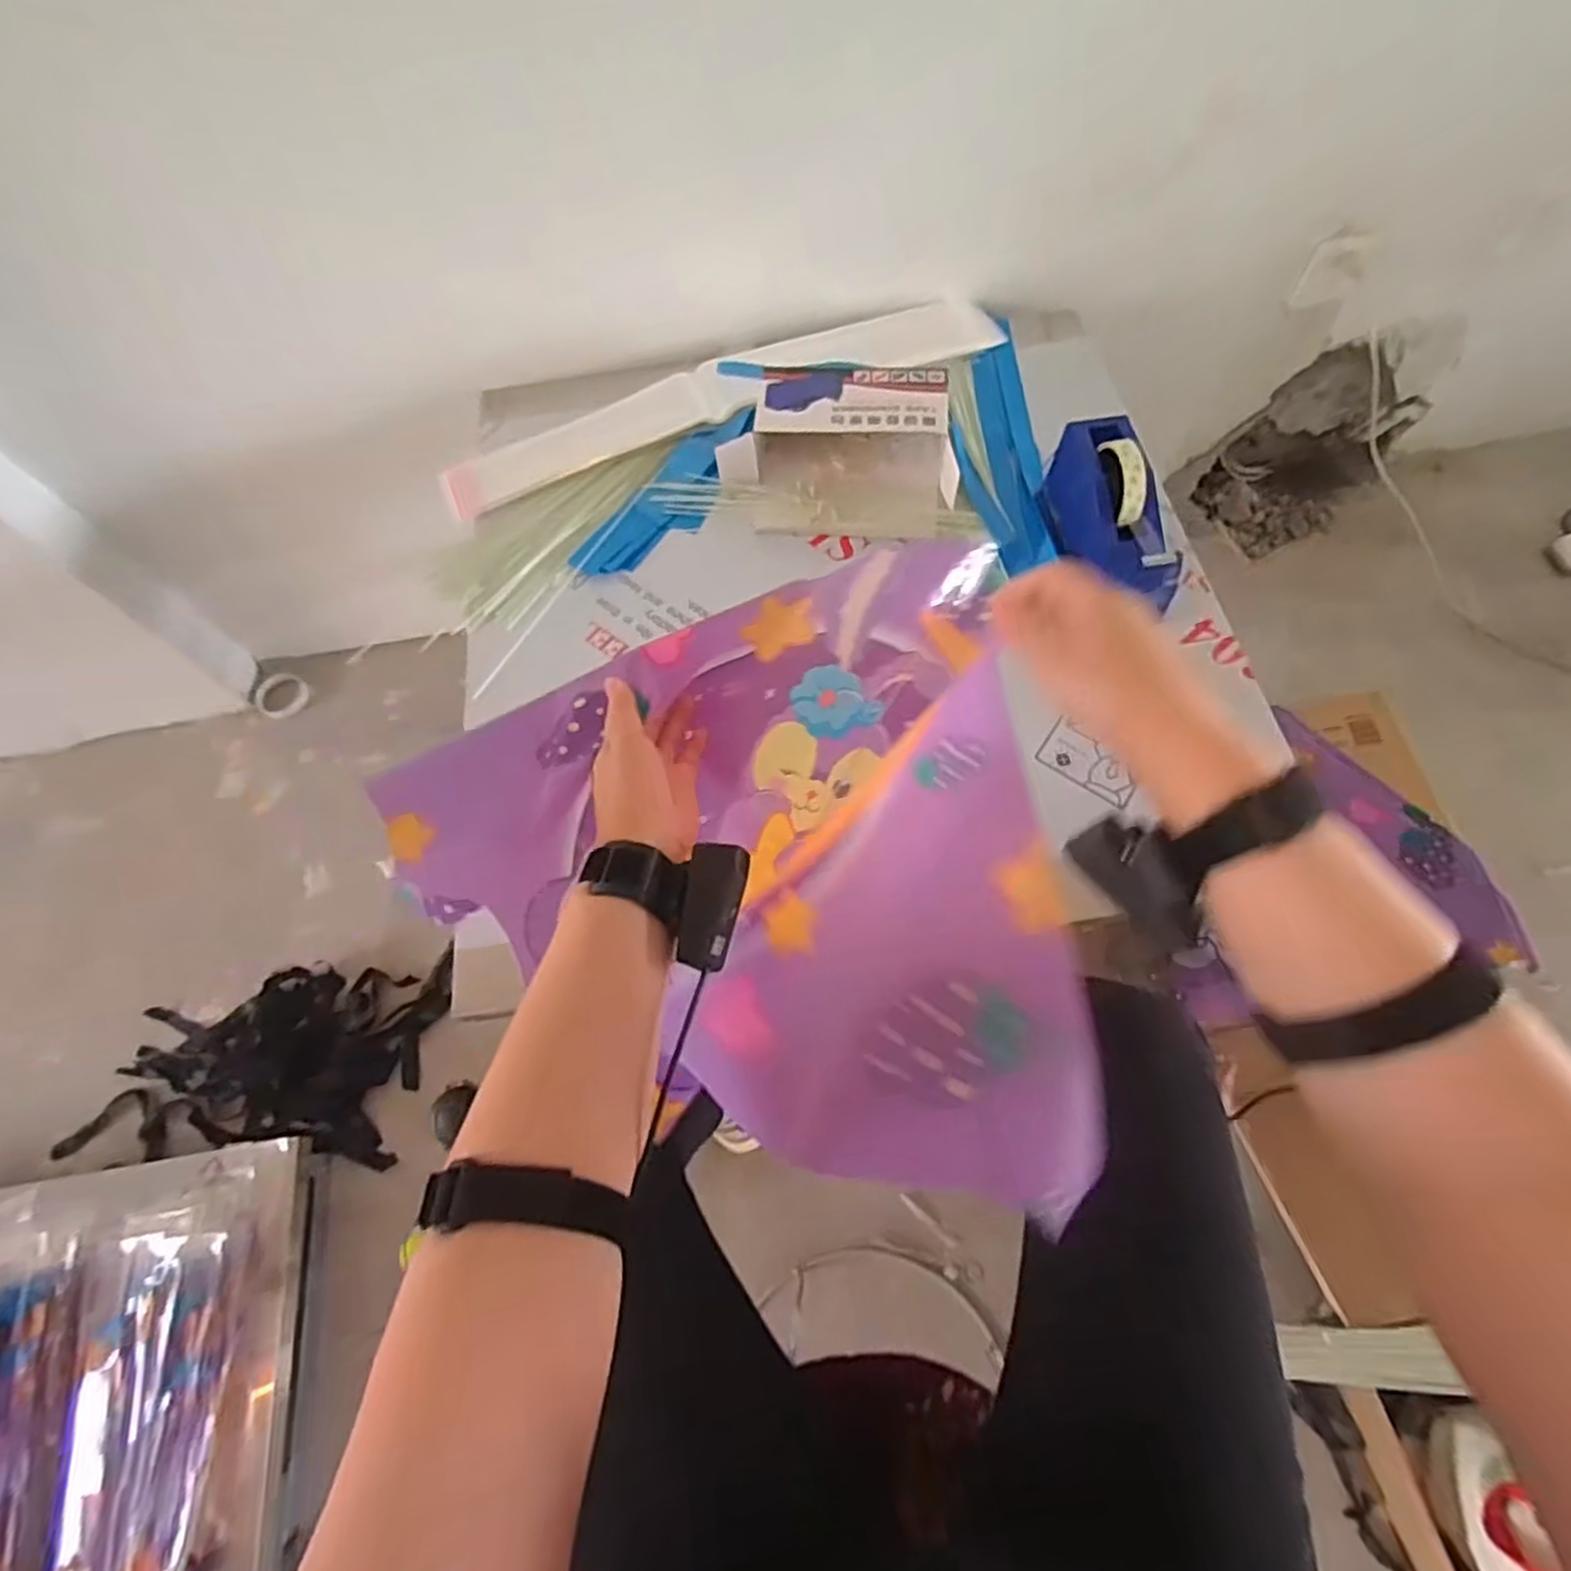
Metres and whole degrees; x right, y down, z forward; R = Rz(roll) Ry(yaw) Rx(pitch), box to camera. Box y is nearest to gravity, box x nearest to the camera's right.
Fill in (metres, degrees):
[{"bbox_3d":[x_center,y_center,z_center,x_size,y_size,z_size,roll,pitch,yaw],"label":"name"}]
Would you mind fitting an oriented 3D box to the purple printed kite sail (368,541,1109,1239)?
[{"bbox_3d":[-0.035,0.047,0.480,0.373,0.125,0.412,-8,65,0],"label":"purple printed kite sail"}]

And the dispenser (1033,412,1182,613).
[{"bbox_3d":[0.327,-0.276,0.758,0.077,0.114,0.207,-8,65,0],"label":"dispenser"}]

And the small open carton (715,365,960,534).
[{"bbox_3d":[0.055,-0.375,0.846,0.253,0.082,0.177,-4,65,2],"label":"small open carton"}]

